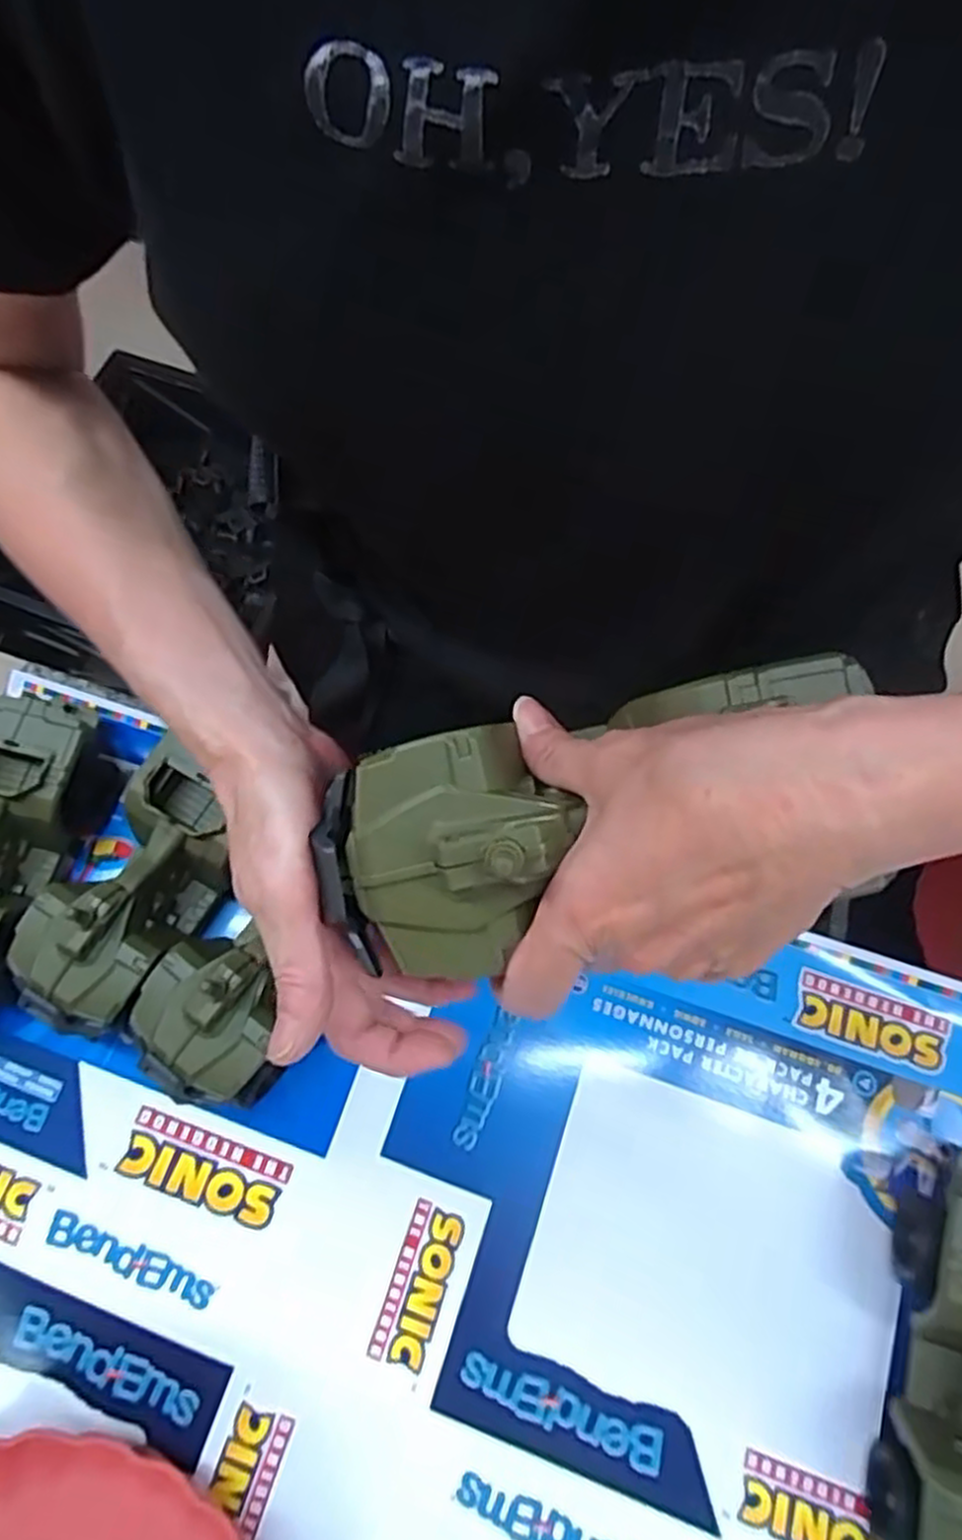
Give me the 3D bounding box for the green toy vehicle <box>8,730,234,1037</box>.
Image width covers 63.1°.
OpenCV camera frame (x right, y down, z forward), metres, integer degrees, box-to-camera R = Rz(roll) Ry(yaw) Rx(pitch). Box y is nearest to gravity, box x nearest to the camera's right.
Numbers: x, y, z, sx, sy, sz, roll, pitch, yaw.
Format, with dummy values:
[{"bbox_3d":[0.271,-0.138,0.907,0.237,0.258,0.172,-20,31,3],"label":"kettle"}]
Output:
[{"bbox_3d":[-0.196,0.071,0.465,0.077,0.078,0.167,30,73,11],"label":"green toy vehicle"}]

